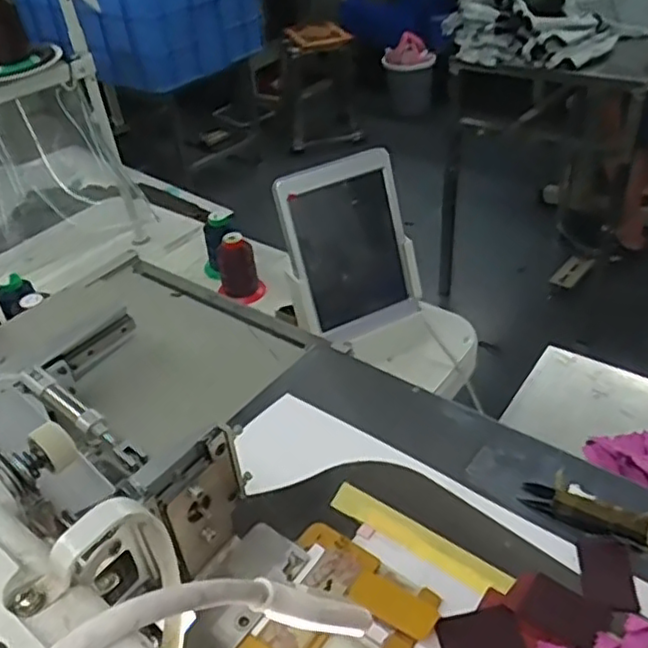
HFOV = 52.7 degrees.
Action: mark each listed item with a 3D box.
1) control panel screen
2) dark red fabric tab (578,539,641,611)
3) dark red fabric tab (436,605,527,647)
[{"bbox_3d":[0.035,-0.087,0.779,0.149,0.212,0.028,-24,24,-22],"label":"control panel screen"},{"bbox_3d":[0.197,0.172,0.454,0.035,0.005,0.055,5,40,13],"label":"dark red fabric tab"},{"bbox_3d":[0.102,0.202,0.425,0.052,0.004,0.035,-9,39,-5],"label":"dark red fabric tab"}]

